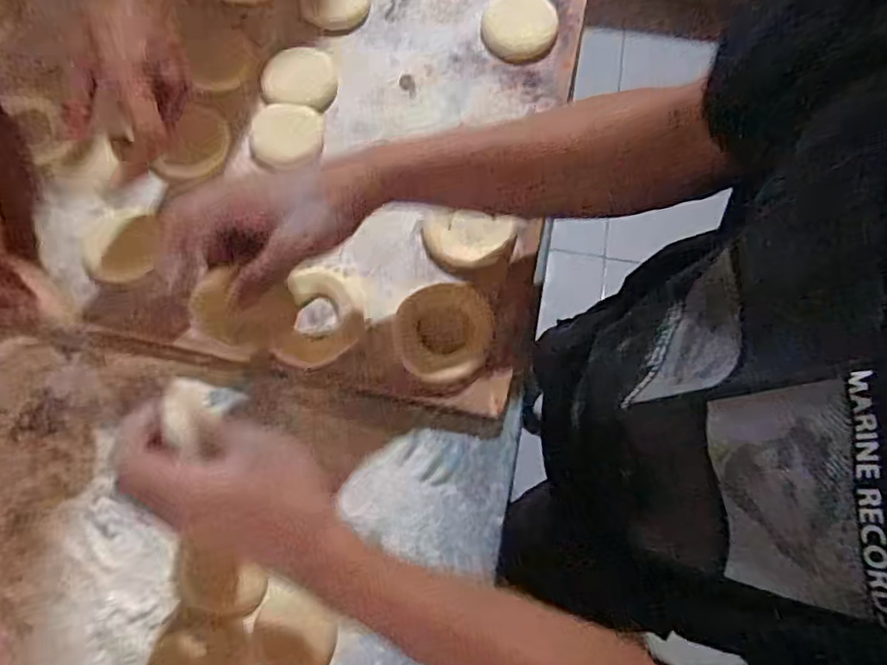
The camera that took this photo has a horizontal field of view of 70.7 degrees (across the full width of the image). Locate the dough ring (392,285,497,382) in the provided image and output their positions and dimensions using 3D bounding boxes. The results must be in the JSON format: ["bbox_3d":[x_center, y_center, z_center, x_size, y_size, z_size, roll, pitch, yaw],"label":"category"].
[{"bbox_3d":[0.001,0.000,0.503,0.078,0.016,0.077,-7,74,-2],"label":"dough ring"}]

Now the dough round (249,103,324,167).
[{"bbox_3d":[-0.136,-0.174,0.542,0.061,0.015,0.055,-11,74,-3],"label":"dough round"}]

